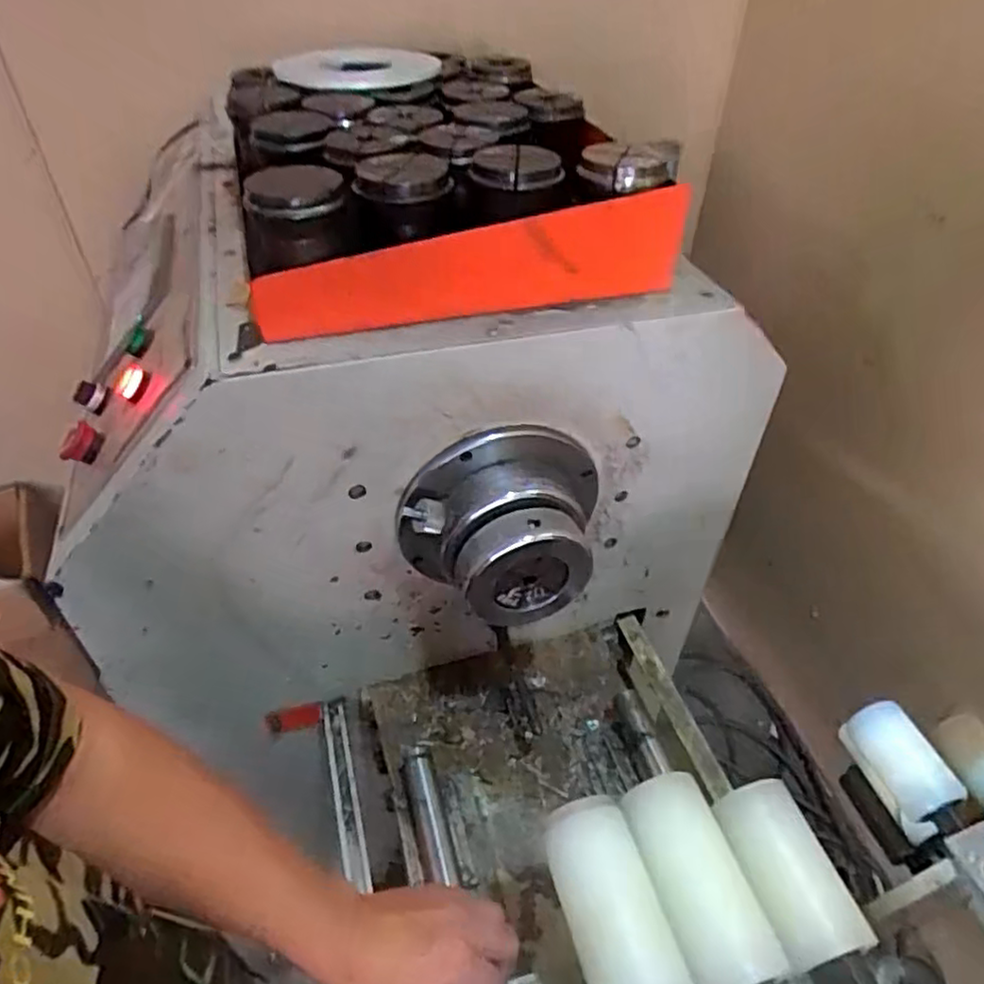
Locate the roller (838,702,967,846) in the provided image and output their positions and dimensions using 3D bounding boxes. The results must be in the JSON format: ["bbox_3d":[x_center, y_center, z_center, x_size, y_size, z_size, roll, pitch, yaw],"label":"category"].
[{"bbox_3d":[0.232,0.156,0.388,0.036,0.030,0.066,-14,46,-15],"label":"roller"}]

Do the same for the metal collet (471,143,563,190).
[{"bbox_3d":[0.019,-0.245,0.509,0.068,0.014,0.072,3,44,1],"label":"metal collet"}]

